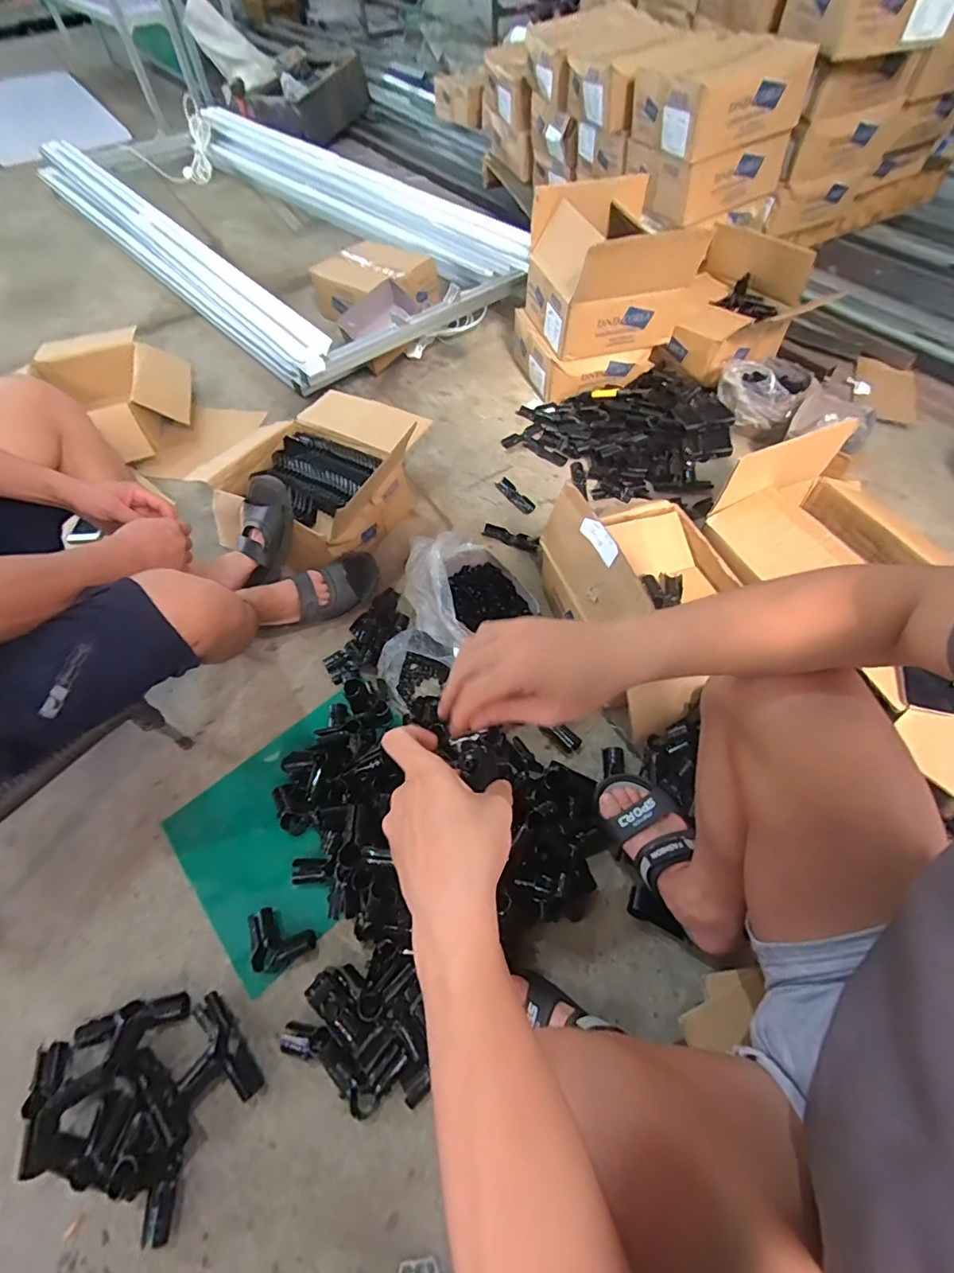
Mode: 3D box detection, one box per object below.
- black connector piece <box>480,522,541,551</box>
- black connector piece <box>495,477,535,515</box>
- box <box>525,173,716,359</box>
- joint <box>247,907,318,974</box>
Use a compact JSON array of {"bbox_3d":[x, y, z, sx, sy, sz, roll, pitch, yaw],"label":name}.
[{"bbox_3d":[0.076,-0.219,1.134,0.135,0.019,0.034,22,60,17],"label":"black connector piece"},{"bbox_3d":[0.091,-0.333,1.214,0.037,0.014,0.128,-32,60,-17],"label":"black connector piece"},{"bbox_3d":[0.322,-0.912,1.275,0.351,0.266,0.385,-13,57,-6],"label":"box"},{"bbox_3d":[-0.276,0.419,0.725,0.082,0.037,0.083,-21,58,-11],"label":"joint"}]

